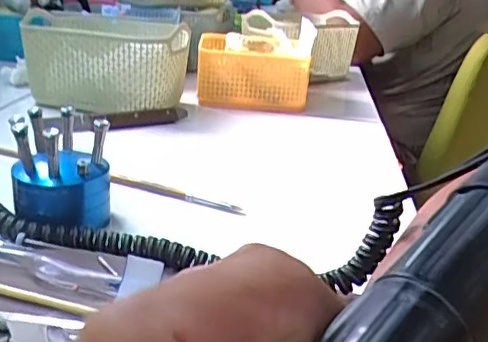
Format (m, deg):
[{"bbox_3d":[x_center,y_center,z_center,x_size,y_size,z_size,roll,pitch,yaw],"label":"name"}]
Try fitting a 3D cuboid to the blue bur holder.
[{"bbox_3d":[-0.112,-0.002,0.360,0.057,0.061,0.053,-1,21,-16],"label":"blue bur holder"}]

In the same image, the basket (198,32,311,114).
[{"bbox_3d":[0.009,-0.126,0.721,0.133,0.072,0.118,4,22,-2],"label":"basket"}]

